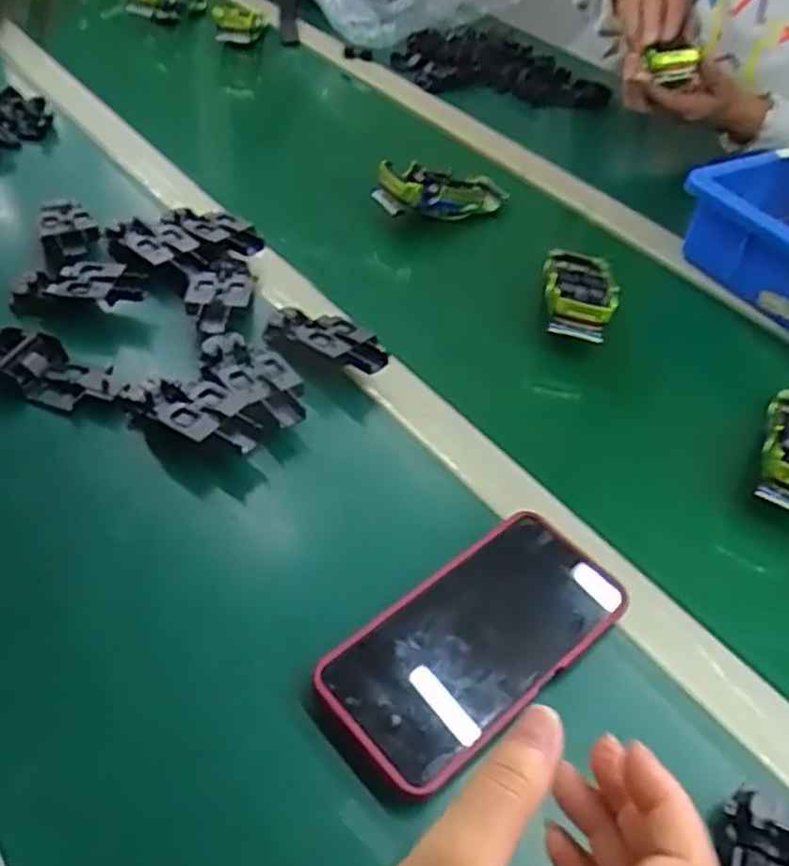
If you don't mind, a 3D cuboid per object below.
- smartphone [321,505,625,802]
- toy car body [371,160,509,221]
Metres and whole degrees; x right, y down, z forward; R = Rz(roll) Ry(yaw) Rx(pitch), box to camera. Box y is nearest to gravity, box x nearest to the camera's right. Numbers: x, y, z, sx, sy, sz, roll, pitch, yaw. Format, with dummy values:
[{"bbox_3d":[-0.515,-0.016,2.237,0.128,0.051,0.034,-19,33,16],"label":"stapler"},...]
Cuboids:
[{"bbox_3d":[0.043,0.106,0.391,0.166,0.012,0.082,-31,54,-30],"label":"smartphone"},{"bbox_3d":[0.045,-0.224,0.704,0.137,0.037,0.066,-11,46,-34],"label":"toy car body"}]

